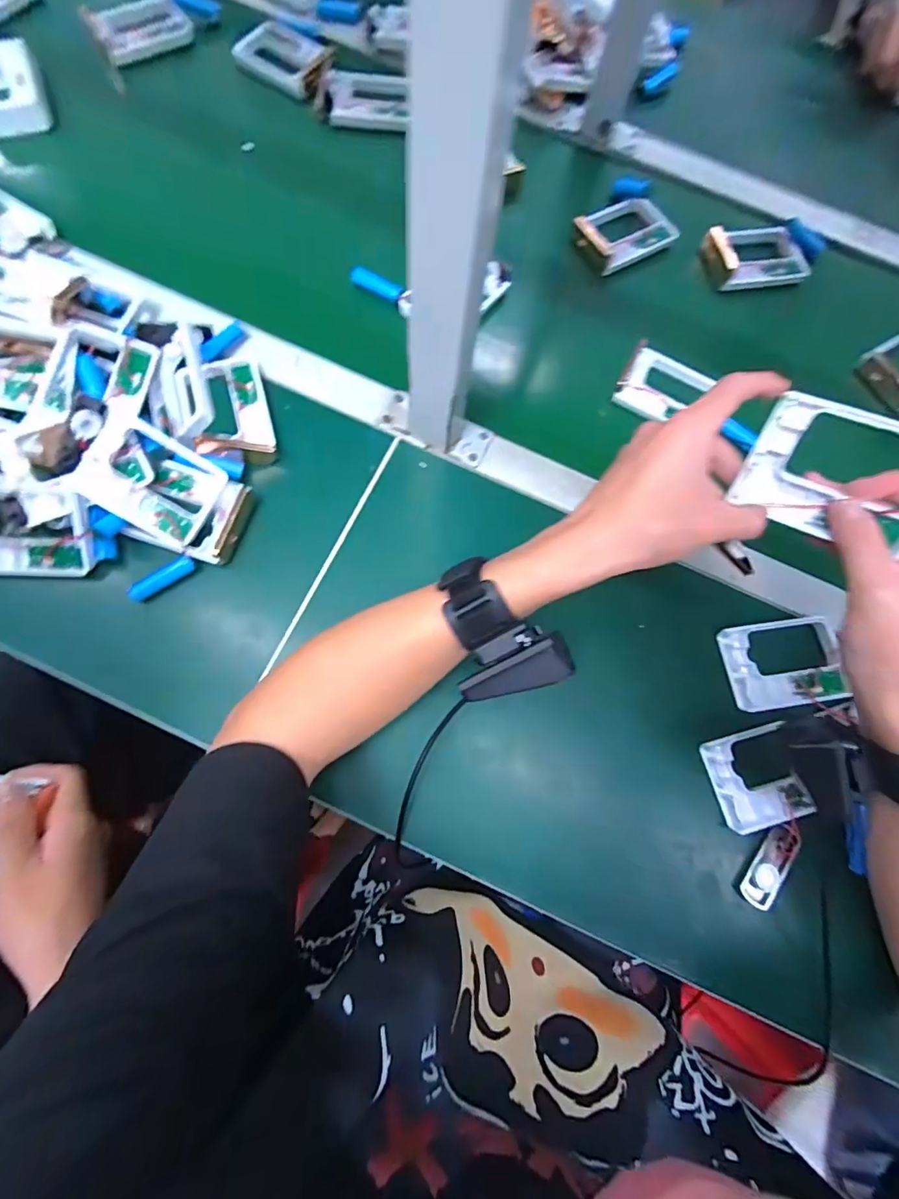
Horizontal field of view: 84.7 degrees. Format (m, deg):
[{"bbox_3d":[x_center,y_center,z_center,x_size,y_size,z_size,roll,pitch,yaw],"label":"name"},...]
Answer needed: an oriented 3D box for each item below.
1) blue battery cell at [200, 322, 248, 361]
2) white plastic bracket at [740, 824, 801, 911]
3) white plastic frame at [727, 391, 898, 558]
[{"bbox_3d":[-0.202,-0.229,0.439,0.014,0.010,0.056,27,62,8],"label":"blue battery cell"},{"bbox_3d":[0.237,0.196,0.362,0.023,0.011,0.061,35,77,10],"label":"white plastic bracket"},{"bbox_3d":[0.217,-0.067,0.271,0.095,0.068,0.009,29,41,23],"label":"white plastic frame"}]

